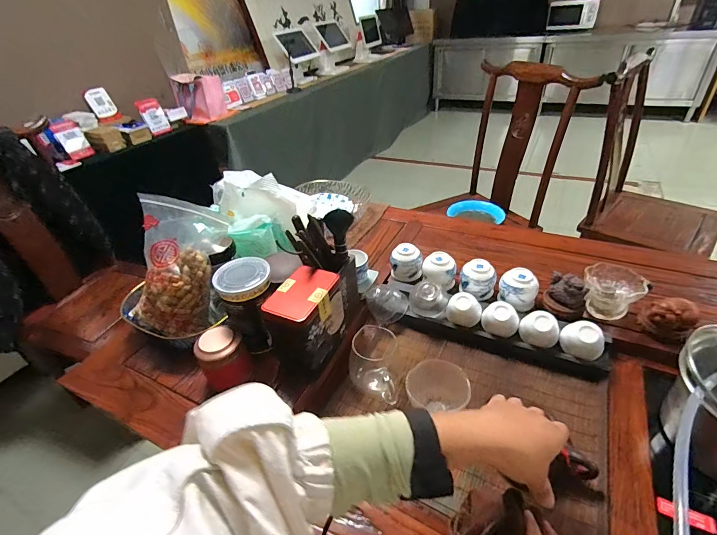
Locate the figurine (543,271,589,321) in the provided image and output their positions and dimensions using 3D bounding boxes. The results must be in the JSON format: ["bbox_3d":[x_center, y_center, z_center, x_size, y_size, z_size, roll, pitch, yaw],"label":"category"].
[{"bbox_3d":[0.364,0.049,0.653,0.051,0.066,0.065,-31,43,-31],"label":"figurine"}]

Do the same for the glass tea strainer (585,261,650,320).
[{"bbox_3d":[0.445,0.040,0.652,0.087,0.066,0.089,-4,36,3],"label":"glass tea strainer"}]

